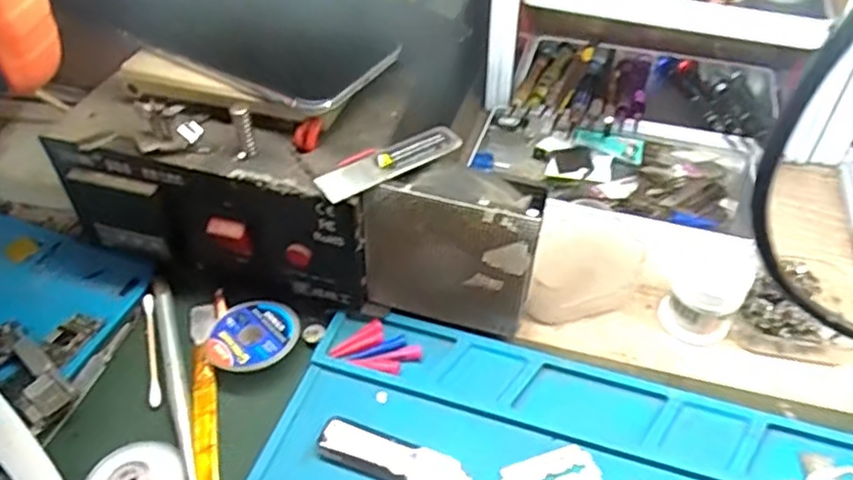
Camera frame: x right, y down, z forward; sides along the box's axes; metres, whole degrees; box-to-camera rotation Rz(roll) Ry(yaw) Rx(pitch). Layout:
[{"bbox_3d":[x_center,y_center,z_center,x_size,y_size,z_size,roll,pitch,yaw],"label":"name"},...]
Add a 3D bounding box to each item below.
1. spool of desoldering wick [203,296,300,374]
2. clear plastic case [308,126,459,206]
[{"bbox_3d":[-0.087,0.048,0.326,0.045,0.010,0.041,-1,46,1],"label":"spool of desoldering wick"},{"bbox_3d":[-0.017,-0.036,0.295,0.069,0.007,0.019,-26,51,-23],"label":"clear plastic case"}]

